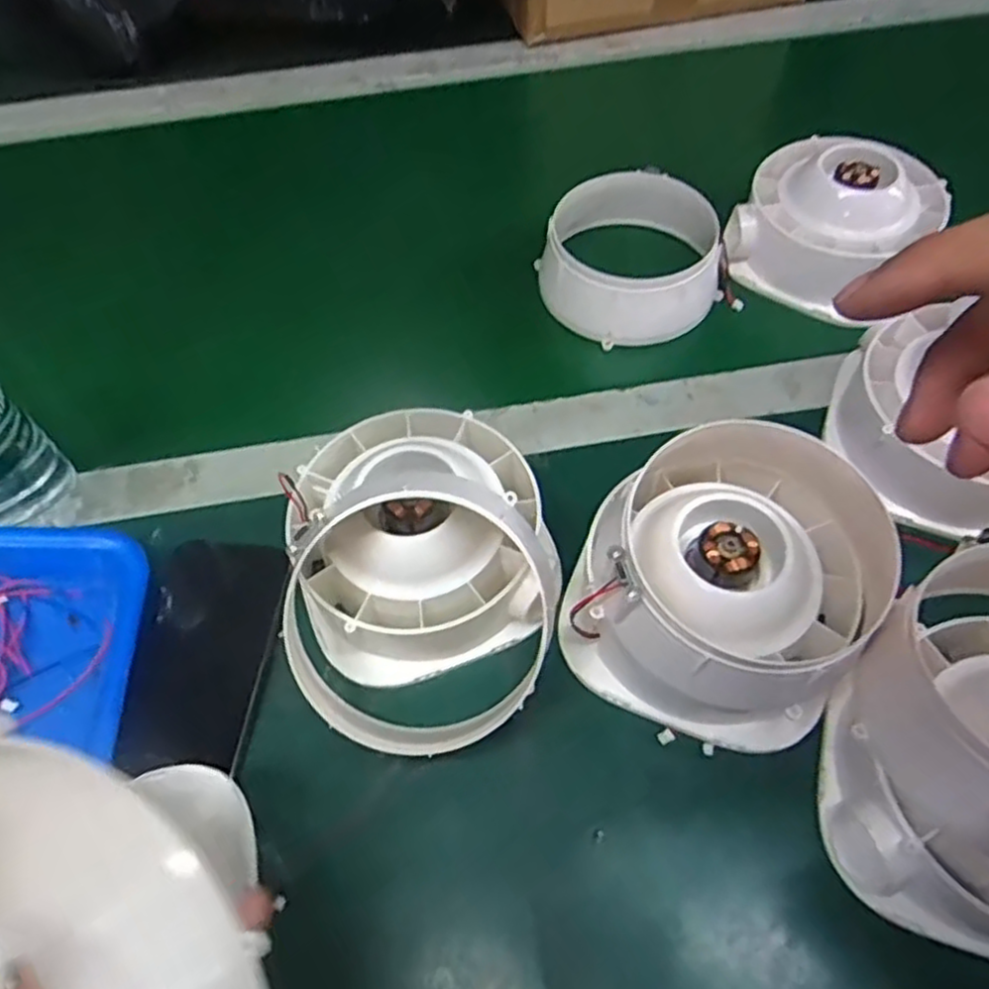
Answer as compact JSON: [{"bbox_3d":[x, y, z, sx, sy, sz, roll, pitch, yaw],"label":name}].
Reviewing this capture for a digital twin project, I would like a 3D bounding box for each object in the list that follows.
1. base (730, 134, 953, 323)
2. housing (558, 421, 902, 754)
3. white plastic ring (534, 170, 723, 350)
[{"bbox_3d":[0.240,-0.193,0.517,0.124,0.068,0.115,24,62,17],"label":"base"},{"bbox_3d":[0.112,0.037,0.352,0.134,0.098,0.135,-1,58,2],"label":"housing"},{"bbox_3d":[0.098,-0.170,0.515,0.124,0.050,0.124,-1,58,2],"label":"white plastic ring"}]

